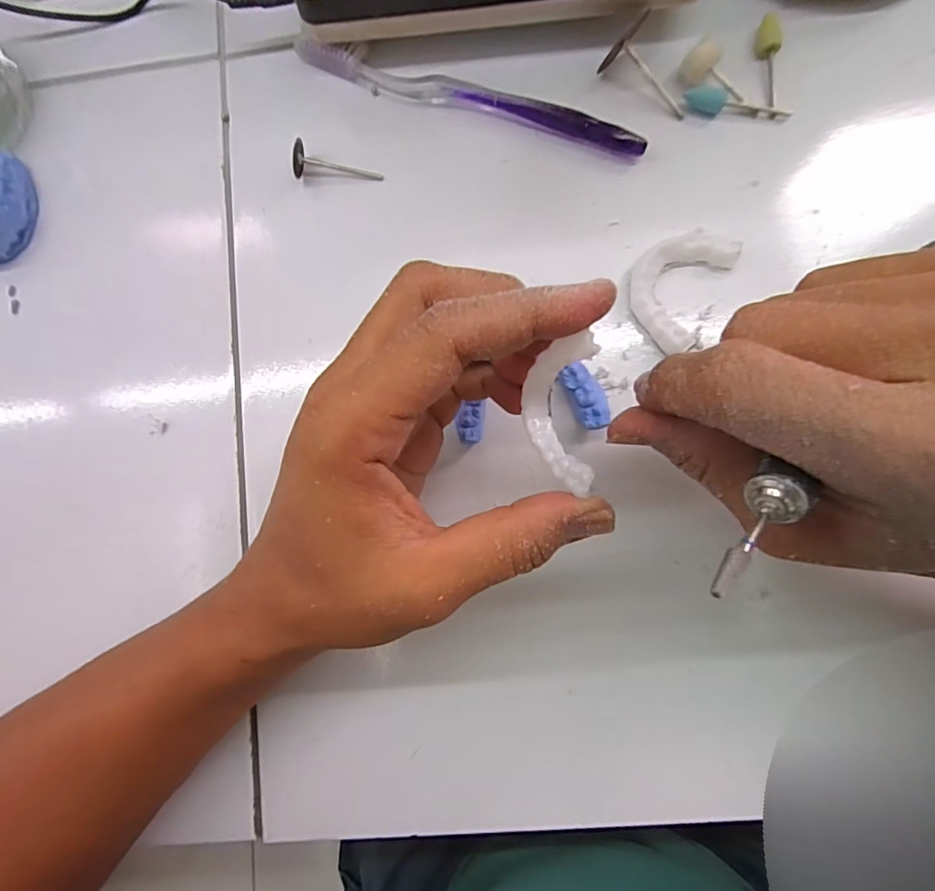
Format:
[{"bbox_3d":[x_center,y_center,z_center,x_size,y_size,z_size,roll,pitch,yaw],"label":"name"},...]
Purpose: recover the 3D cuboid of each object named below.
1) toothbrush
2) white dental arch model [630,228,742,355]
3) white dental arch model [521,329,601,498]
[{"bbox_3d":[-0.001,-0.178,0.243,0.183,0.010,0.018,20,86,6],"label":"toothbrush"},{"bbox_3d":[0.097,-0.075,0.226,0.039,0.012,0.058,28,87,7],"label":"white dental arch model"},{"bbox_3d":[0.031,-0.011,0.161,0.007,0.031,0.047,-7,105,-27],"label":"white dental arch model"}]

